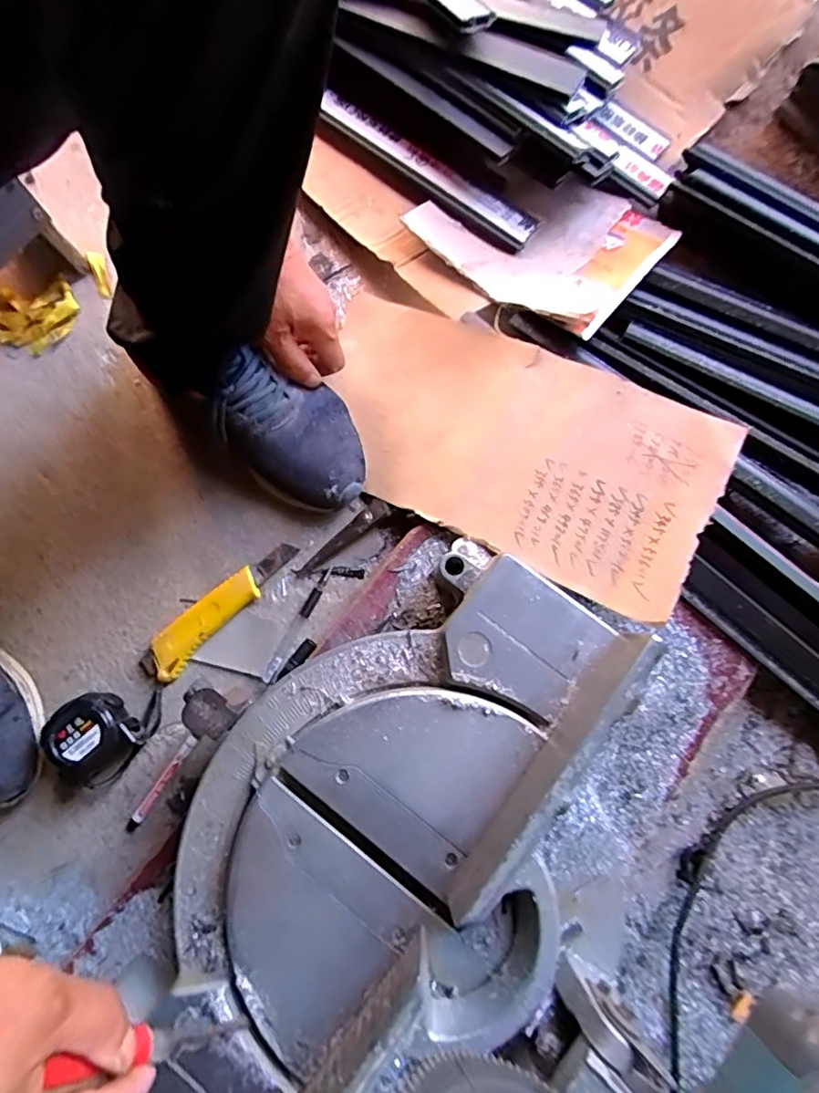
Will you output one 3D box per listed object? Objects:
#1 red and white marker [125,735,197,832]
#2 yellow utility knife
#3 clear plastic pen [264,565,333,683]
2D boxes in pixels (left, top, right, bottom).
[{"bbox_3d":[-0.226,0.216,0.507,0.011,0.012,0.098,35,79,7],"label":"red and white marker"},{"bbox_3d":[-0.185,0.057,0.531,0.041,0.017,0.177,44,81,9],"label":"yellow utility knife"},{"bbox_3d":[-0.107,0.074,0.534,0.010,0.006,0.120,29,79,6],"label":"clear plastic pen"}]

